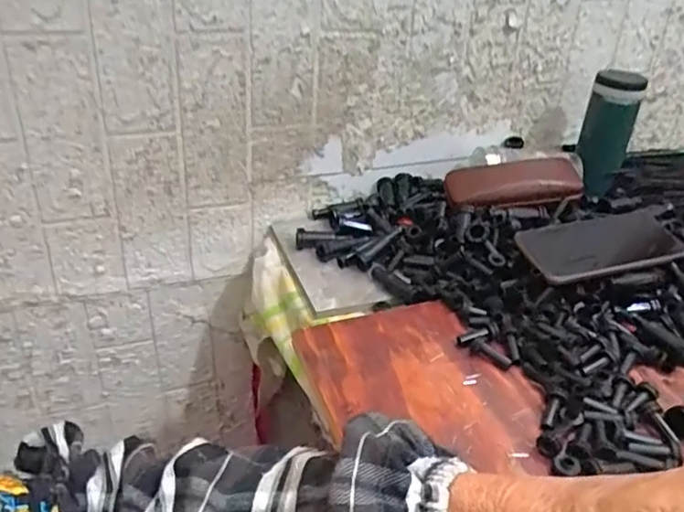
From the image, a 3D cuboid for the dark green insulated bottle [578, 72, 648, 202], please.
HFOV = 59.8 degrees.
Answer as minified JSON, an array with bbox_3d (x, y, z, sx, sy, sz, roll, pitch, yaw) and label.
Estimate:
[{"bbox_3d":[0.322,-0.143,0.729,0.056,0.148,0.065,17,35,21],"label":"dark green insulated bottle"}]

